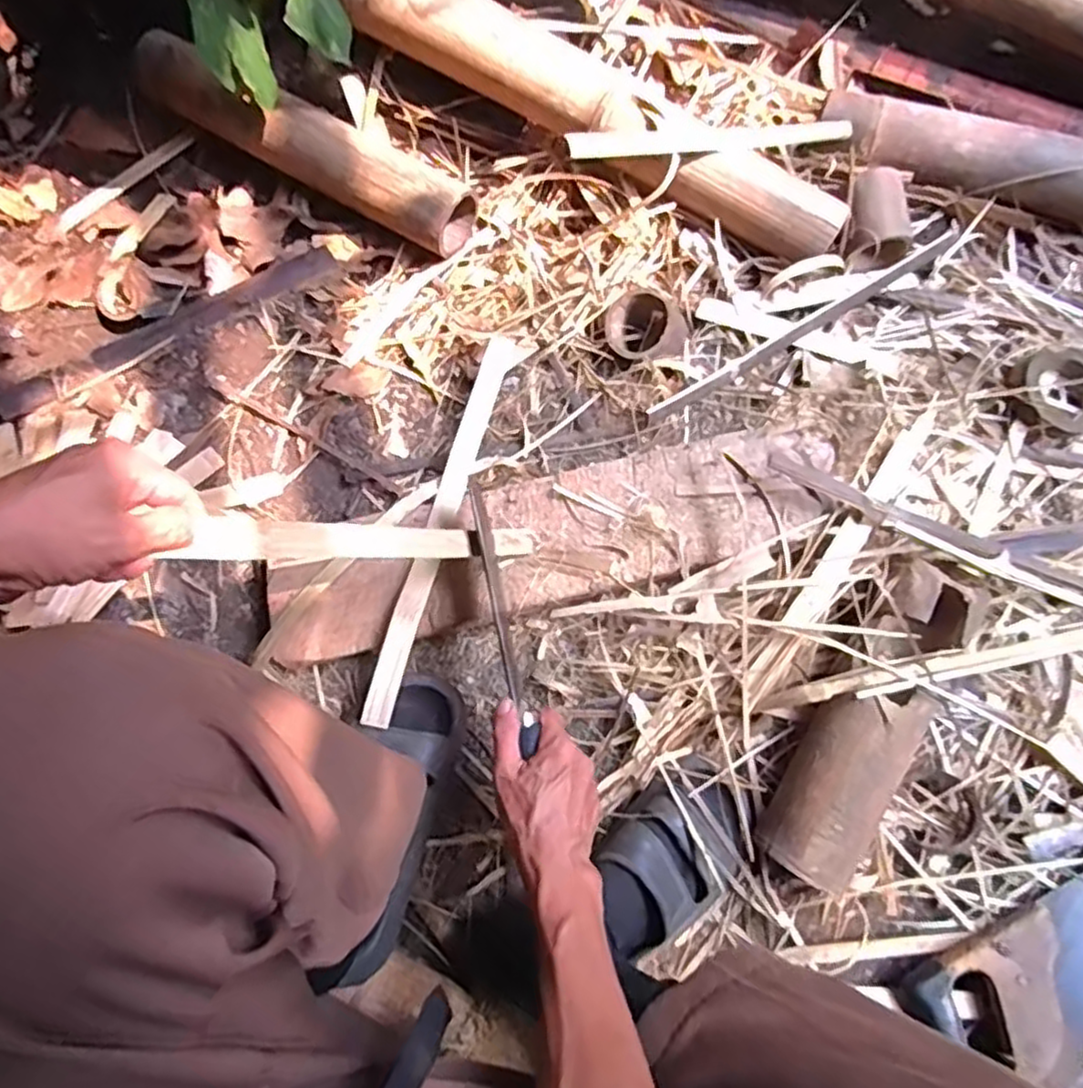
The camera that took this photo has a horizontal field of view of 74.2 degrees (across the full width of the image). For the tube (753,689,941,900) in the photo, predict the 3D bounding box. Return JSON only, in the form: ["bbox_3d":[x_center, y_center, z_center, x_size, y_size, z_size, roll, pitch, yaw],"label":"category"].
[{"bbox_3d":[0.262,0.202,0.620,0.082,0.072,0.183,29,77,7],"label":"tube"}]

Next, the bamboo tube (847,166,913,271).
[{"bbox_3d":[0.363,-0.351,0.772,0.068,0.044,0.096,-2,76,-1],"label":"bamboo tube"}]

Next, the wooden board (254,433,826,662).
[{"bbox_3d":[0.012,-0.005,0.668,0.534,0.050,0.130,-12,78,0],"label":"wooden board"}]

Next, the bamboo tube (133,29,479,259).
[{"bbox_3d":[-0.278,-0.446,0.798,0.441,0.085,0.078,29,77,6],"label":"bamboo tube"}]

